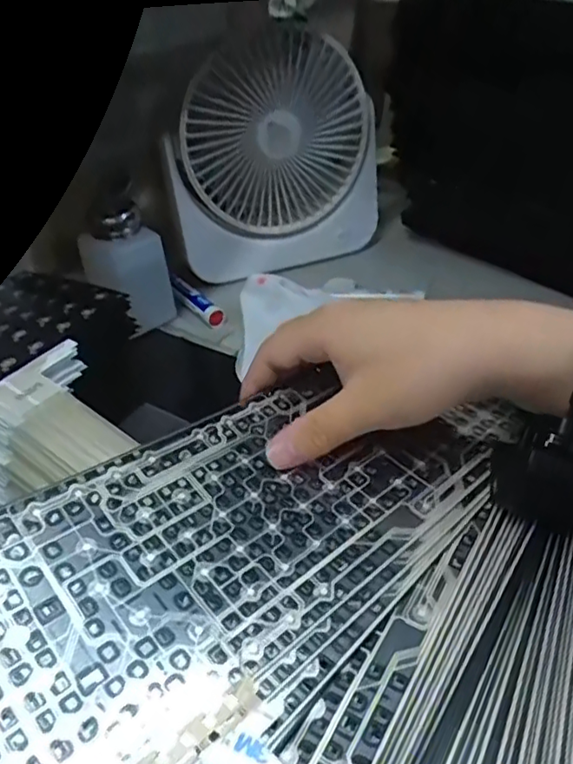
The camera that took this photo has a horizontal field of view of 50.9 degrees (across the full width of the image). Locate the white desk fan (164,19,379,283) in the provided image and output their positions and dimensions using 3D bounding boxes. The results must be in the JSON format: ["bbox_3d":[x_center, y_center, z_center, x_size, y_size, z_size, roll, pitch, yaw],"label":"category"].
[{"bbox_3d":[-0.007,-0.184,0.519,0.185,0.186,0.047,-13,38,-11],"label":"white desk fan"}]

